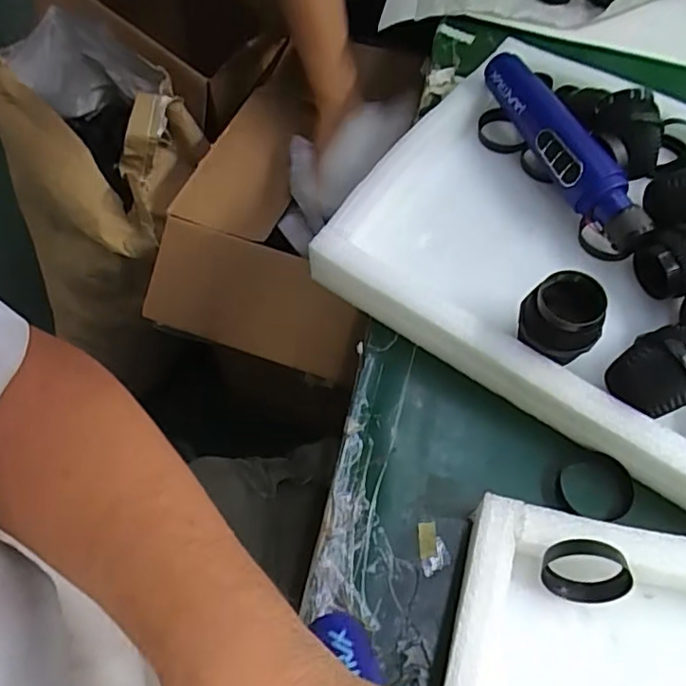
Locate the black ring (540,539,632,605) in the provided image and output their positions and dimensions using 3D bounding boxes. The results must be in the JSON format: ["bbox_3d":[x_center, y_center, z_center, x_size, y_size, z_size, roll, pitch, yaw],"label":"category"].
[{"bbox_3d":[0.129,0.120,0.314,0.044,0.040,0.009,11,28,7],"label":"black ring"}]

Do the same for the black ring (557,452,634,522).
[{"bbox_3d":[0.159,0.091,0.371,0.044,0.010,0.040,0,60,0],"label":"black ring"}]

